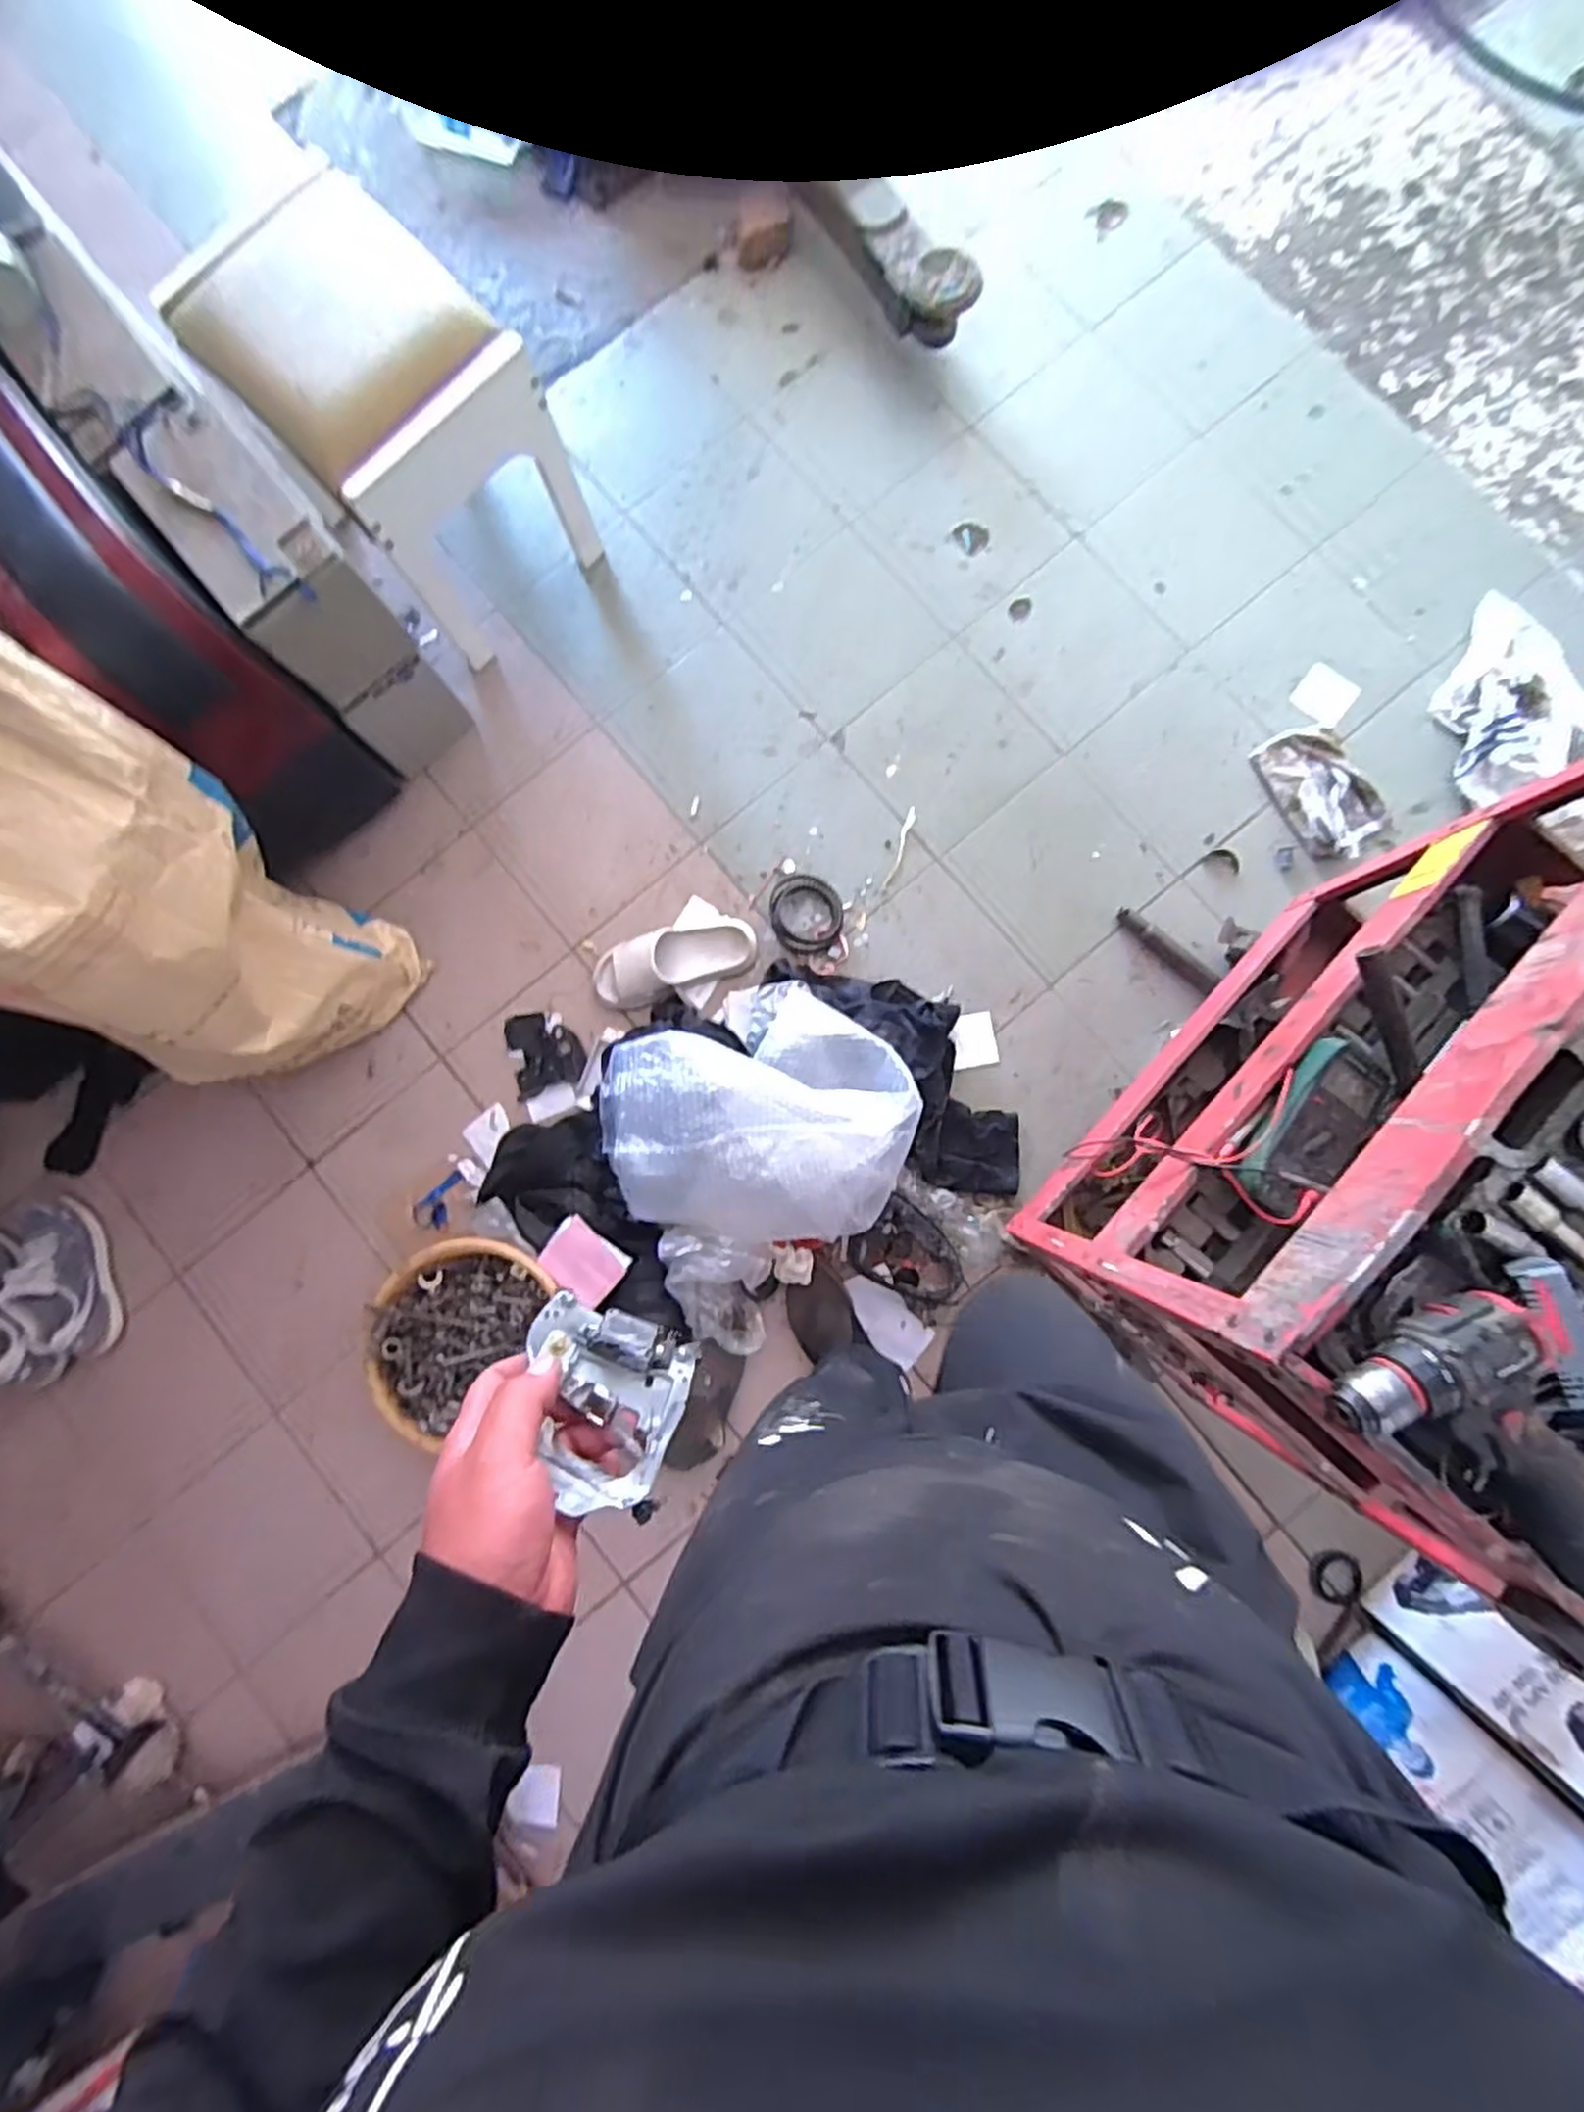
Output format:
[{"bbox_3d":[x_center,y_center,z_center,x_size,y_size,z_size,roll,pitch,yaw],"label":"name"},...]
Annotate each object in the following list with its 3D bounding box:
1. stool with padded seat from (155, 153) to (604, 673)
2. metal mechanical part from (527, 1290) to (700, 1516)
[{"bbox_3d":[-0.651,-1.042,1.299,0.351,0.431,0.497,-43,85,-1],"label":"stool with padded seat"},{"bbox_3d":[-0.113,0.199,0.455,0.095,0.038,0.095,15,70,13],"label":"metal mechanical part"}]

